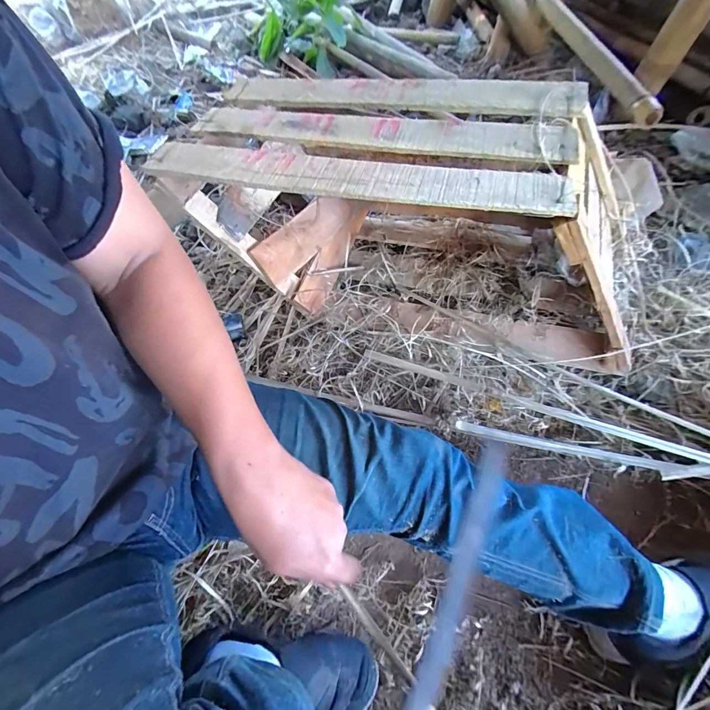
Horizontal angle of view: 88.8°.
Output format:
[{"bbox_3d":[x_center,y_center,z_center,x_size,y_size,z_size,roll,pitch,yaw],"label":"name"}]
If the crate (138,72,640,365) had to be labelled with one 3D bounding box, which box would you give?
[{"bbox_3d":[0.128,-0.255,0.657,0.755,0.317,0.332,13,62,8],"label":"crate"}]

